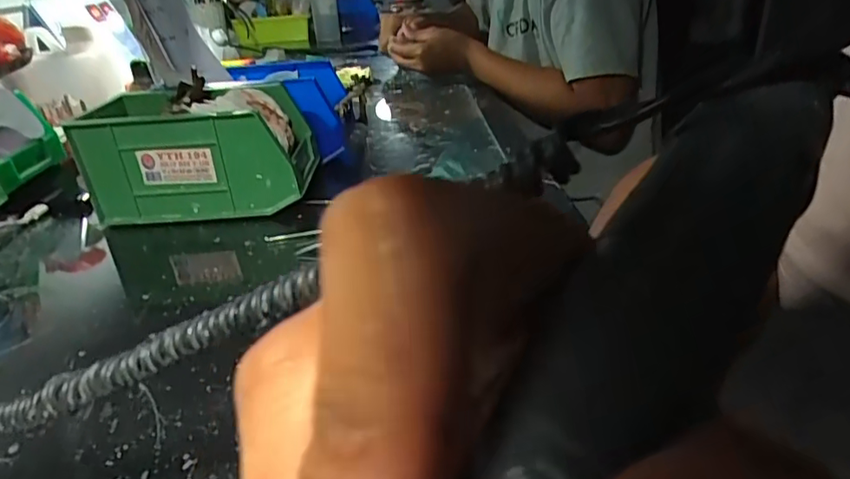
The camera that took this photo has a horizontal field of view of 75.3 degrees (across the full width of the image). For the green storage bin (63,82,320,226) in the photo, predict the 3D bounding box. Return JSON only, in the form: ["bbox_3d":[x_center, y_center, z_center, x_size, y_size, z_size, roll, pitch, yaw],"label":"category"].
[{"bbox_3d":[-0.182,-0.074,0.468,0.165,0.093,0.105,-2,27,1],"label":"green storage bin"}]

